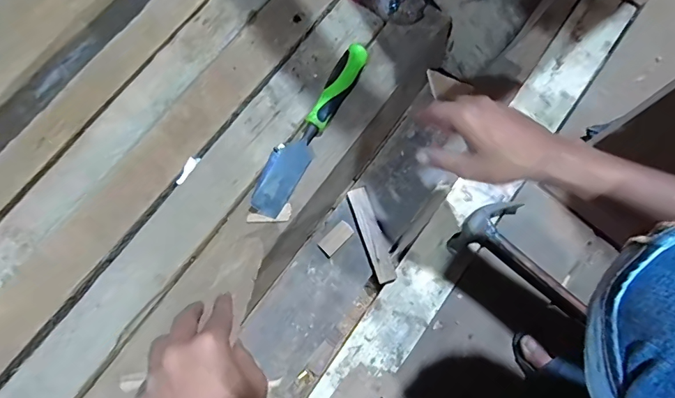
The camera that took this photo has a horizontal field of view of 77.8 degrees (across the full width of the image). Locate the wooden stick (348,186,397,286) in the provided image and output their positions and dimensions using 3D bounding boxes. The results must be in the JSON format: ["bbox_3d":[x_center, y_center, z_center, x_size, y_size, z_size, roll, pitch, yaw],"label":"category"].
[{"bbox_3d":[0.054,0.054,0.644,0.030,0.015,0.148,-19,78,-5],"label":"wooden stick"}]

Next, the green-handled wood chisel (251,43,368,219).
[{"bbox_3d":[-0.037,-0.095,0.550,0.046,0.031,0.251,28,78,6],"label":"green-handled wood chisel"}]

